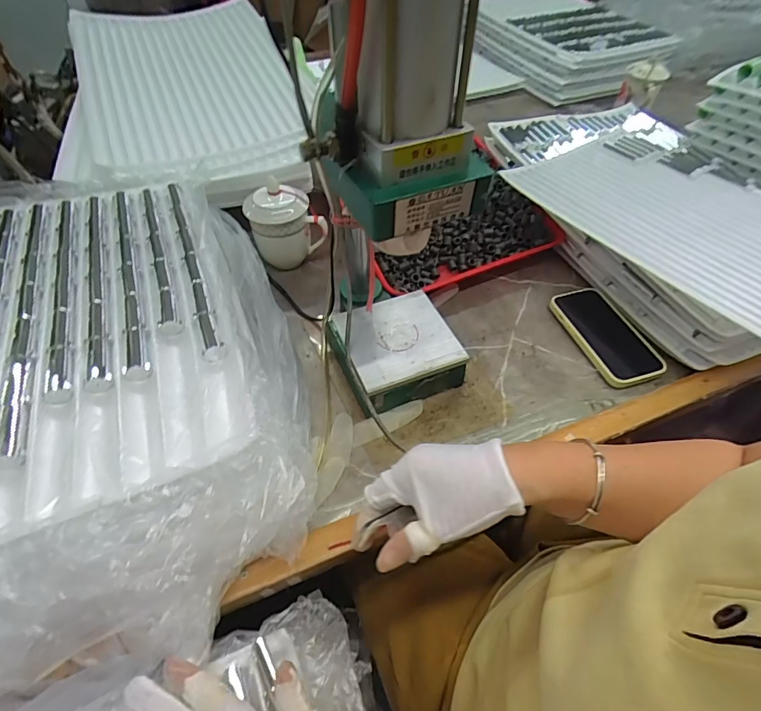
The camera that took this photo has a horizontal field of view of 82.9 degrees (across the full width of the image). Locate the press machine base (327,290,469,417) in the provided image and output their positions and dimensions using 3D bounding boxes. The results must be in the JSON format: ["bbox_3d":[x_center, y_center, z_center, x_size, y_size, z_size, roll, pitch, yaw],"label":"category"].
[{"bbox_3d":[0.019,-0.005,0.508,0.124,0.056,0.124,-17,51,-16],"label":"press machine base"}]

